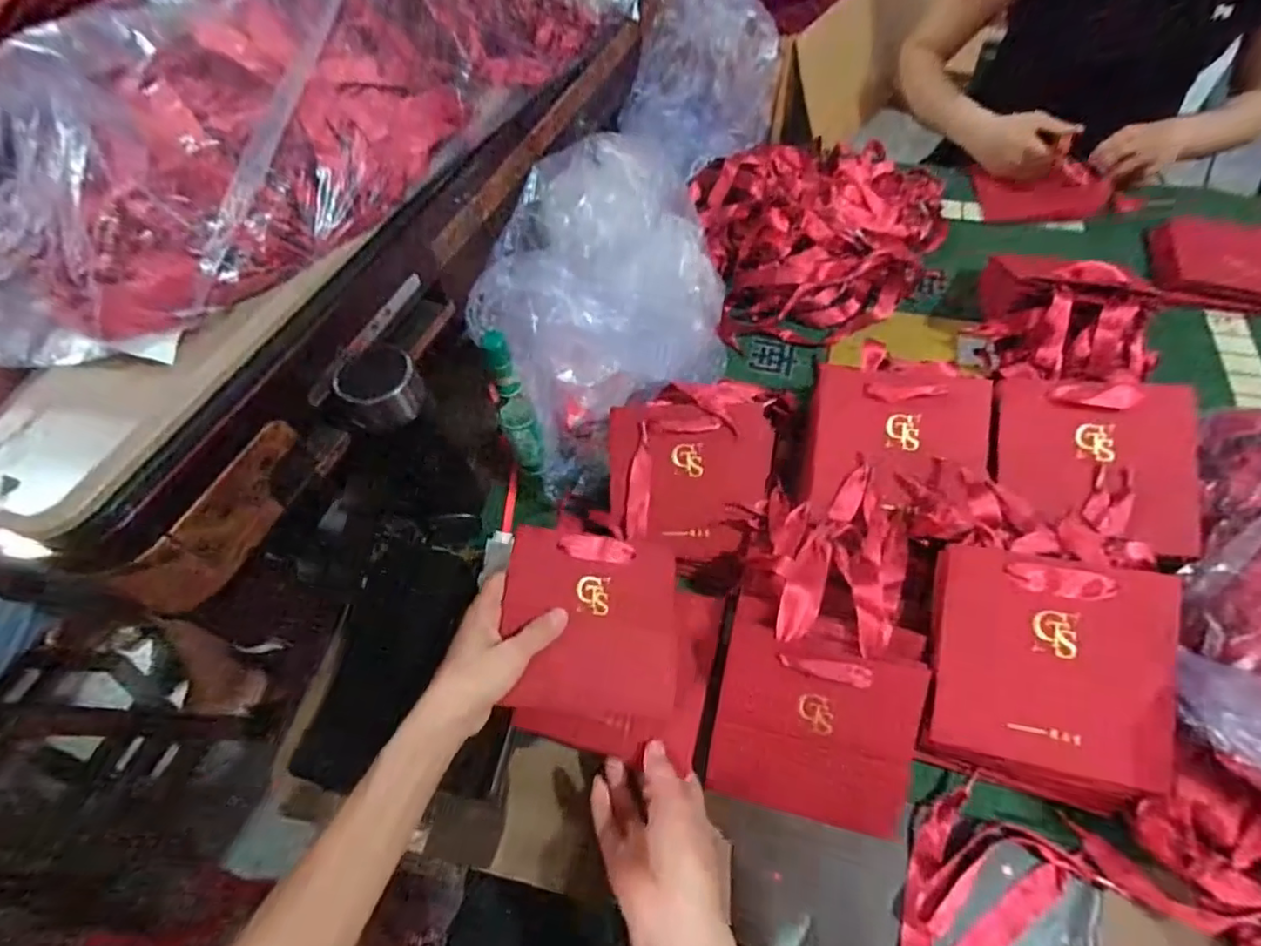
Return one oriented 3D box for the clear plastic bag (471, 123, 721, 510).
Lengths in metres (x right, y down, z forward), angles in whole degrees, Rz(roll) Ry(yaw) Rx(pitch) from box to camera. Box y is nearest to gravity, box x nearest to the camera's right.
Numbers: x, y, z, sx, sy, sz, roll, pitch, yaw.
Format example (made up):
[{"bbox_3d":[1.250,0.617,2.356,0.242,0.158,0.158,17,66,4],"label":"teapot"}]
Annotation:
[{"bbox_3d":[-0.020,-0.151,0.583,0.220,0.175,0.314,3,57,5],"label":"clear plastic bag"}]

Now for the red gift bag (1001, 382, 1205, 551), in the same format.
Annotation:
[{"bbox_3d":[0.374,-0.011,0.477,0.138,0.016,0.139,5,75,16],"label":"red gift bag"}]

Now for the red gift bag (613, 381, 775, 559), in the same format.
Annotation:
[{"bbox_3d":[0.056,-0.001,0.539,0.146,0.030,0.152,0,92,0],"label":"red gift bag"}]

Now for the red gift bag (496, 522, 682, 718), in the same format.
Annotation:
[{"bbox_3d":[-0.030,0.118,0.475,0.135,0.015,0.138,10,69,-11],"label":"red gift bag"}]

